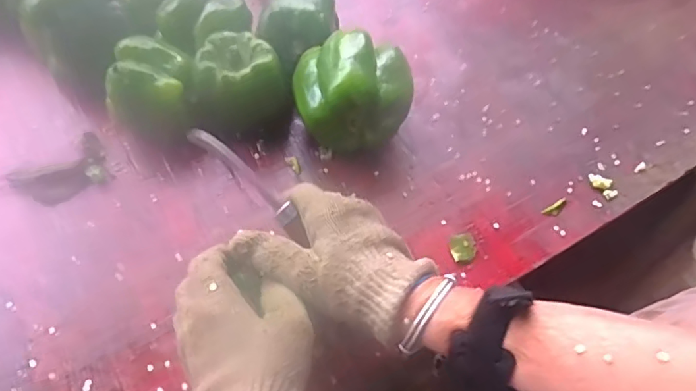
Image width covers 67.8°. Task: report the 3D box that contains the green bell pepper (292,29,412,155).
[{"bbox_3d":[0.004,-0.089,0.461,0.102,0.092,0.094,-13,61,-8],"label":"green bell pepper"}]

